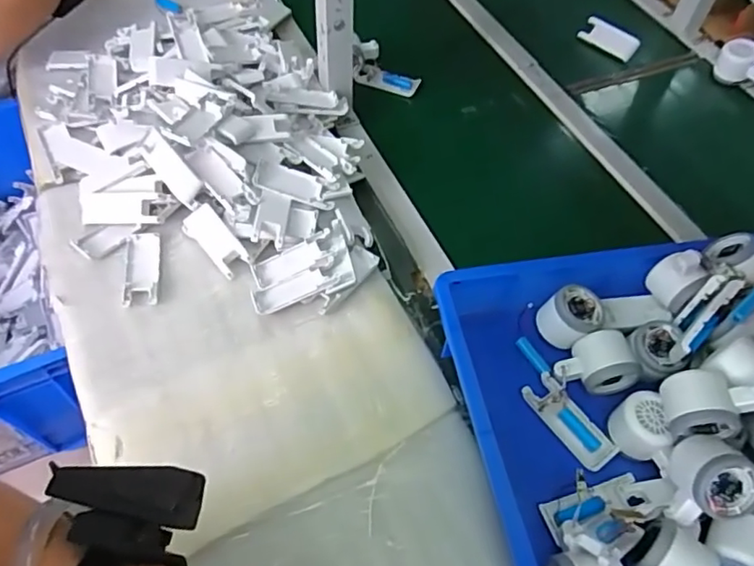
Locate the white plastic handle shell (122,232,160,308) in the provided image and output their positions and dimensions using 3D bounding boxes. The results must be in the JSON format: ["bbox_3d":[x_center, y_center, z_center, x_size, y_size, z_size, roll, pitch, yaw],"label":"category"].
[{"bbox_3d":[-0.280,-0.016,0.687,0.038,0.019,0.102,-7,57,-9],"label":"white plastic handle shell"}]

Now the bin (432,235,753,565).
[{"bbox_3d":[0.361,0.117,0.563,0.517,0.128,0.382,-8,57,-10],"label":"bin"}]

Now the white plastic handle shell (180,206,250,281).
[{"bbox_3d":[-0.198,-0.054,0.706,0.039,0.020,0.100,-36,65,-25],"label":"white plastic handle shell"}]

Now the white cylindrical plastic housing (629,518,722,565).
[{"bbox_3d":[0.257,0.247,0.504,0.058,0.048,0.059,39,62,21],"label":"white cylindrical plastic housing"}]

